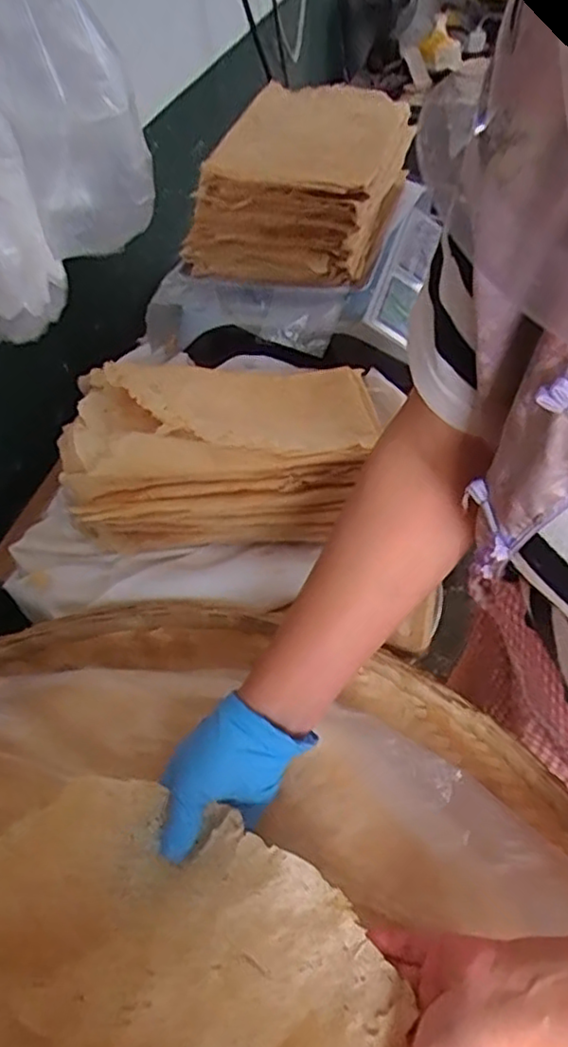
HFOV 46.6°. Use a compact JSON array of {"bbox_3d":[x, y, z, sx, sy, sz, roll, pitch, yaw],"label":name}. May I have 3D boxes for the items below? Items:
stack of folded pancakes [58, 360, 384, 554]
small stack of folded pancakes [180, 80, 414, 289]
[{"bbox_3d":[-0.061,-0.083,0.666,0.290,0.089,0.213,-6,47,-1],"label":"stack of folded pancakes"},{"bbox_3d":[0.029,-0.423,0.812,0.209,0.127,0.300,12,50,15],"label":"small stack of folded pancakes"}]

